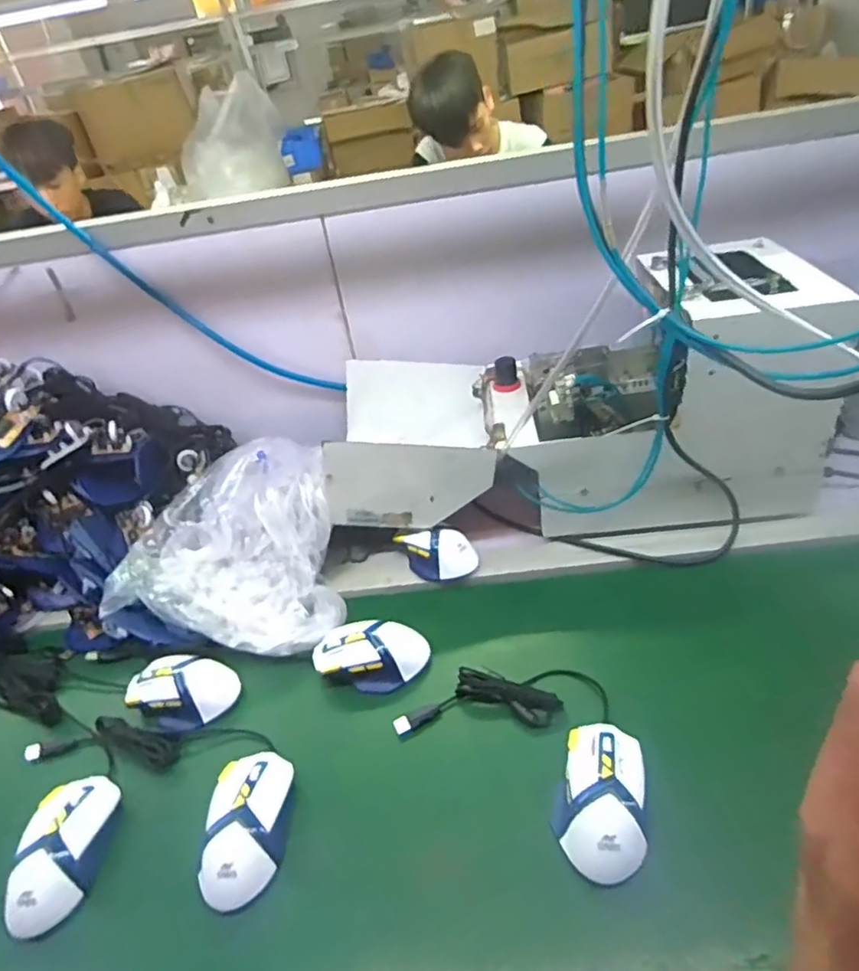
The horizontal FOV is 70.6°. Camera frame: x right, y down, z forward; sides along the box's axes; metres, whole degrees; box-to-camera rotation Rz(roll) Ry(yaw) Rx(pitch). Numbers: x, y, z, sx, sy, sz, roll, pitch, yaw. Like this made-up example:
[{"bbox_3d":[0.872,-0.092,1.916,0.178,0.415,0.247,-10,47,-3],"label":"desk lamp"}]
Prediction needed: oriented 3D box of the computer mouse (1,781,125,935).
[{"bbox_3d":[-0.327,0.321,0.537,0.064,0.037,0.122,1,36,1],"label":"computer mouse"}]

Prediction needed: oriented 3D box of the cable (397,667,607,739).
[{"bbox_3d":[0.071,0.213,0.602,0.205,0.034,0.054,-1,36,-2],"label":"cable"}]

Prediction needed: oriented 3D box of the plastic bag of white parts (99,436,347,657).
[{"bbox_3d":[-0.220,0.063,0.757,0.257,0.128,0.275,5,36,6],"label":"plastic bag of white parts"}]

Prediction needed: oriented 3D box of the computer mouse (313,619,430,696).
[{"bbox_3d":[-0.064,0.179,0.647,0.123,0.040,0.066,6,37,8],"label":"computer mouse"}]

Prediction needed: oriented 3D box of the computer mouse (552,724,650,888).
[{"bbox_3d":[0.143,0.254,0.503,0.064,0.036,0.120,8,37,10],"label":"computer mouse"}]

